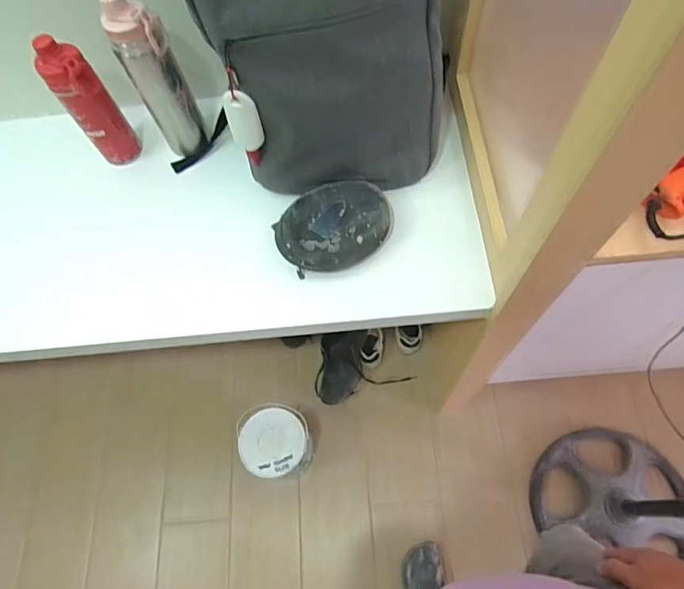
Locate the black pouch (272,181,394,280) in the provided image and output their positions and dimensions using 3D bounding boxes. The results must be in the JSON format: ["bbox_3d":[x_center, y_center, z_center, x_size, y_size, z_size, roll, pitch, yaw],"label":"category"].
[{"bbox_3d":[-0.015,-0.111,0.722,0.175,0.043,0.139,-35,68,-10],"label":"black pouch"}]

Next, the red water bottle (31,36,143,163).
[{"bbox_3d":[-0.412,-0.310,0.757,0.068,0.215,0.070,-37,68,-11],"label":"red water bottle"}]

